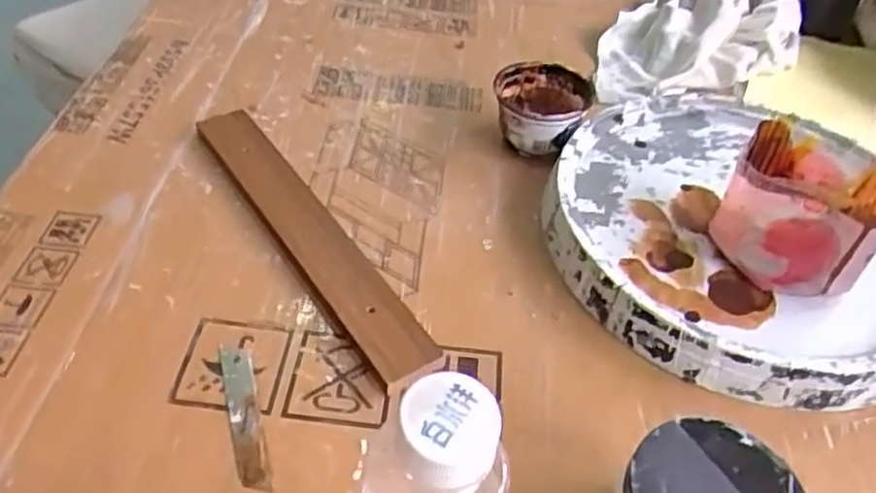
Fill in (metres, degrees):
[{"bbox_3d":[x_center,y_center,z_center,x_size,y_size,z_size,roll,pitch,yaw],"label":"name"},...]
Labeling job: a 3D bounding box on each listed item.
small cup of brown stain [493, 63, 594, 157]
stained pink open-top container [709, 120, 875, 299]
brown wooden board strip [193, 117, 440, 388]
[{"bbox_3d":[0.085,-0.111,0.577,0.076,0.062,0.068,4,46,0],"label":"small cup of brown stain"},{"bbox_3d":[0.239,-0.023,0.461,0.092,0.080,0.078,27,50,20],"label":"stained pink open-top container"},{"bbox_3d":[-0.096,-0.014,0.508,0.043,0.016,0.280,-26,54,-26],"label":"brown wooden board strip"}]

